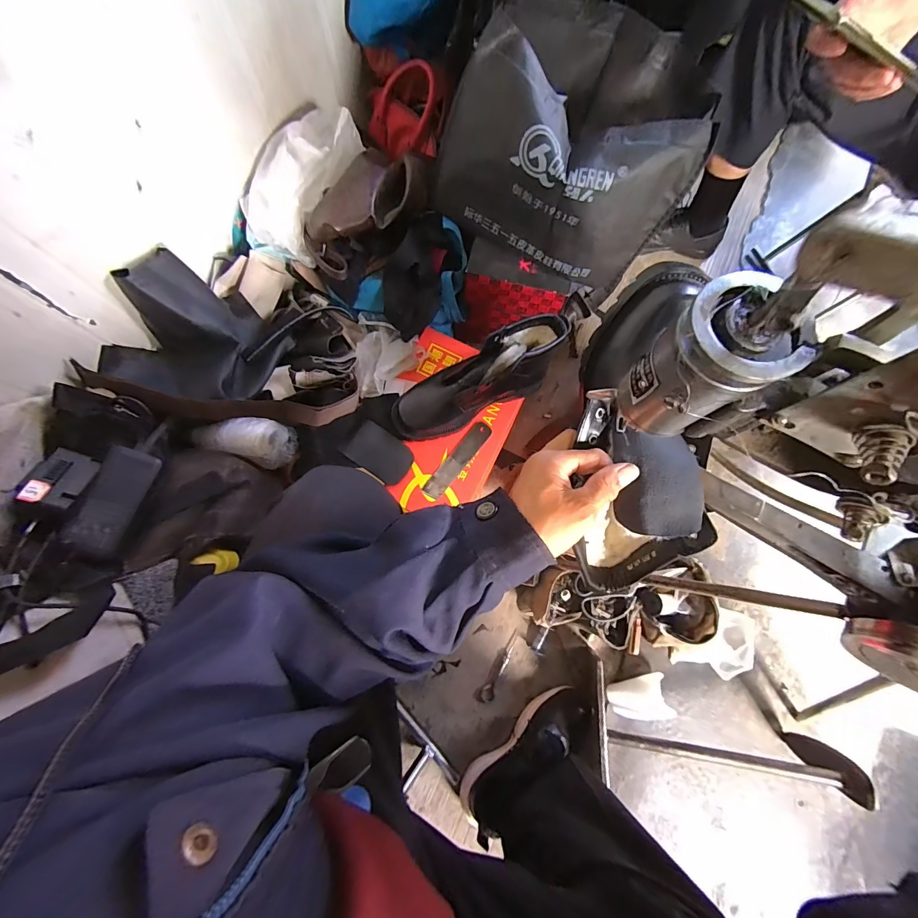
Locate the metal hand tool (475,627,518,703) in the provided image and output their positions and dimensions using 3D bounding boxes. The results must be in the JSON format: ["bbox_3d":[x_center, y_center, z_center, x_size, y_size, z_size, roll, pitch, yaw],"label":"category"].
[{"bbox_3d":[0.071,0.380,0.717,0.030,0.009,0.134,26,78,5],"label":"metal hand tool"}]

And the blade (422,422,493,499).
[{"bbox_3d":[-0.002,0.001,0.681,0.036,0.006,0.160,39,79,7],"label":"blade"}]

